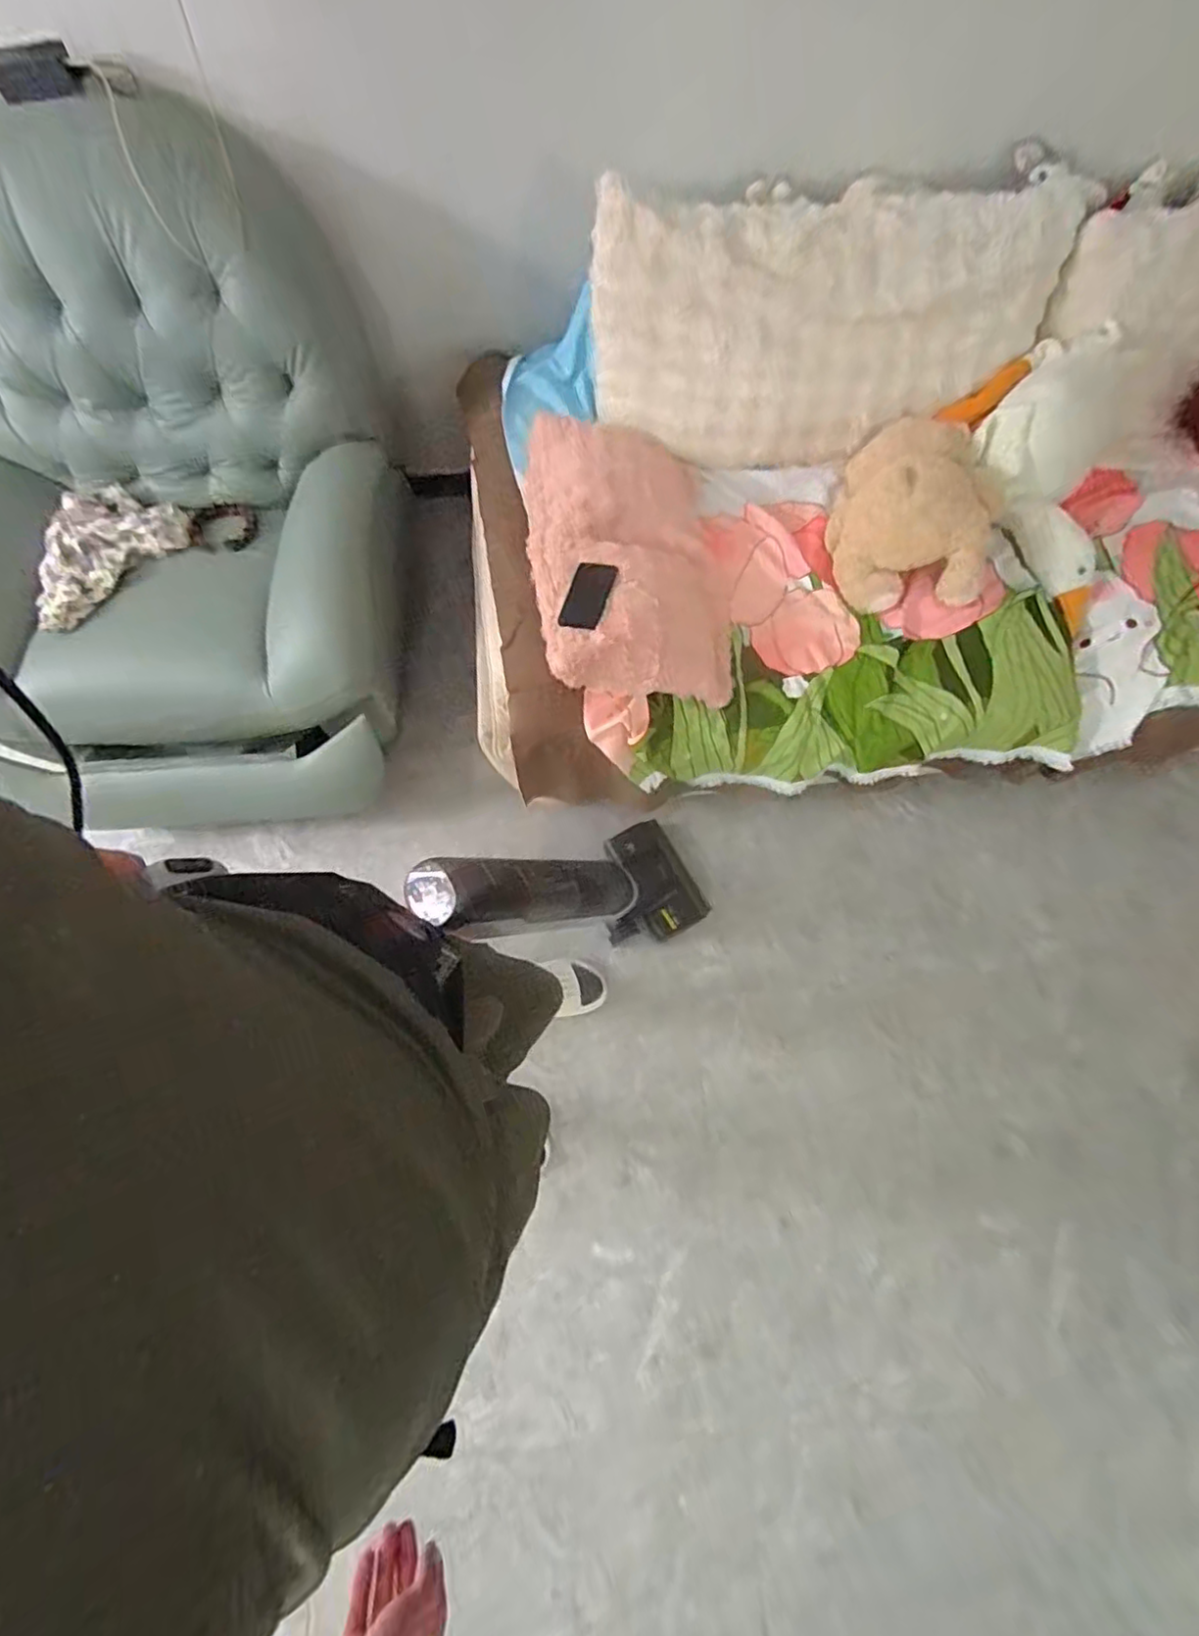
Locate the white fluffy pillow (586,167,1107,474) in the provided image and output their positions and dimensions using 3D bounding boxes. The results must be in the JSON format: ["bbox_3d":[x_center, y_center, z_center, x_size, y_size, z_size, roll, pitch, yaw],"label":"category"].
[{"bbox_3d":[0.505,-1.097,1.444,1.031,0.497,0.159,-6,40,-2],"label":"white fluffy pillow"}]

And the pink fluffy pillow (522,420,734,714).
[{"bbox_3d":[0.062,-0.582,1.418,0.423,0.163,0.692,-8,69,-2],"label":"pink fluffy pillow"}]

